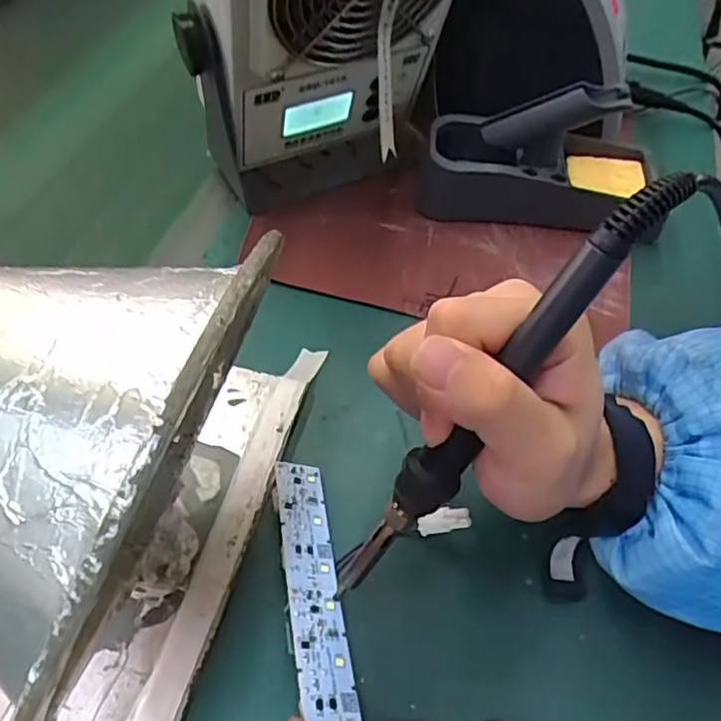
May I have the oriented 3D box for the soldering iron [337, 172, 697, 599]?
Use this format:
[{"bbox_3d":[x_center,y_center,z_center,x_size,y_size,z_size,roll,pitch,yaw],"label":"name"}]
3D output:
[{"bbox_3d":[0.040,0.021,0.214,0.018,0.192,0.019,0,41,-45],"label":"soldering iron"}]

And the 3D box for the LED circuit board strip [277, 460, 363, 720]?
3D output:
[{"bbox_3d":[-0.014,0.117,0.248,0.024,0.004,0.180,10,40,-25],"label":"LED circuit board strip"}]

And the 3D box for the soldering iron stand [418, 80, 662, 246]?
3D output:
[{"bbox_3d":[0.128,-0.143,0.425,0.168,0.085,0.078,6,52,4],"label":"soldering iron stand"}]

